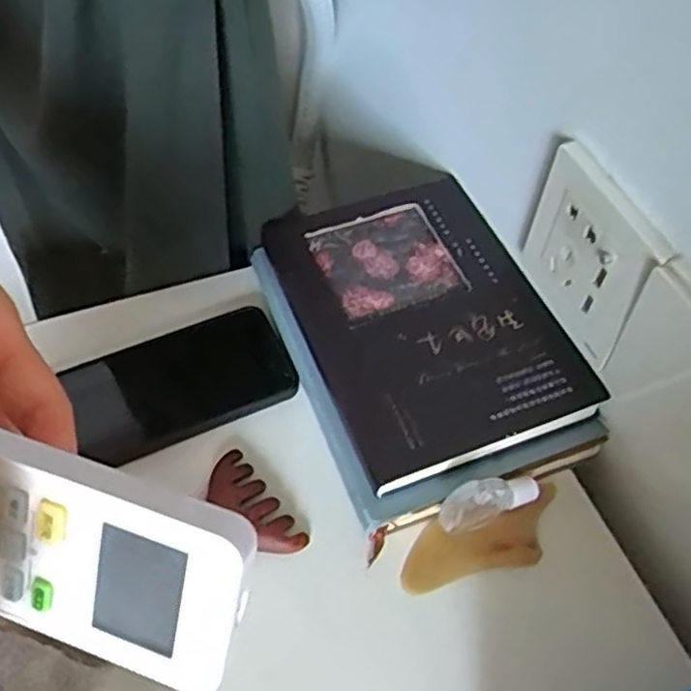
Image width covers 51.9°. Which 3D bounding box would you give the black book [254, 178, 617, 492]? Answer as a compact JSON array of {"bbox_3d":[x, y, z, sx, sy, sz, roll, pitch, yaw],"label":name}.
[{"bbox_3d":[0.043,-0.022,0.432,0.142,0.016,0.200,-18,57,-14],"label":"black book"}]

